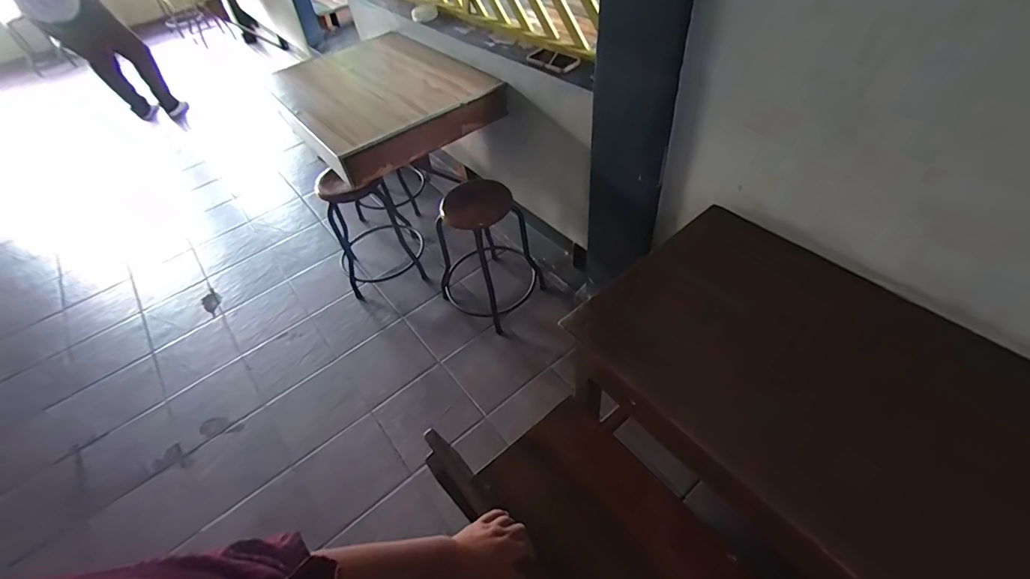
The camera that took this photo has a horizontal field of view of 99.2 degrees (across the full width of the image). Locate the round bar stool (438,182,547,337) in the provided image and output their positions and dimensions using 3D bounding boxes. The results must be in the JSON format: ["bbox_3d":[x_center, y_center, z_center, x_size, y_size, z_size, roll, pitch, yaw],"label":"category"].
[{"bbox_3d":[-0.116,-0.176,1.677,0.347,0.487,0.356,26,57,26],"label":"round bar stool"}]

